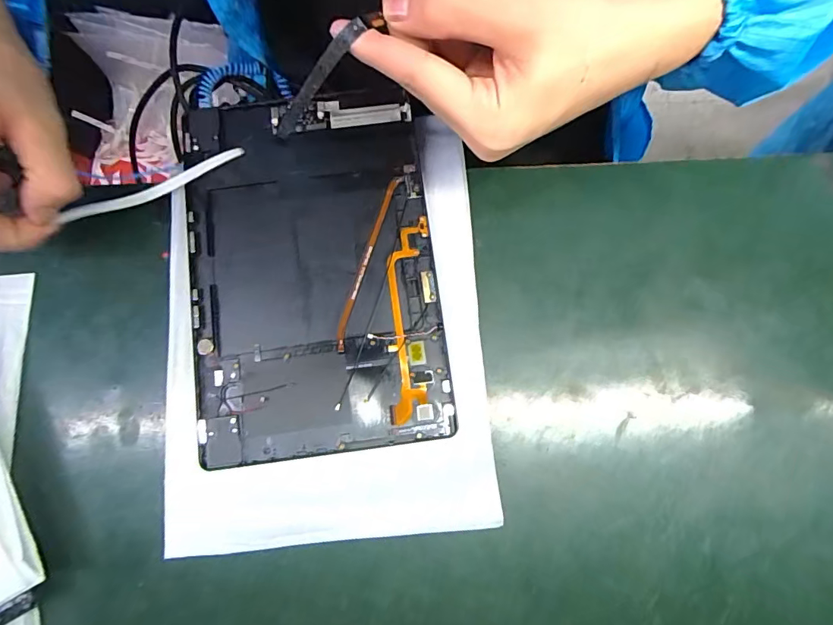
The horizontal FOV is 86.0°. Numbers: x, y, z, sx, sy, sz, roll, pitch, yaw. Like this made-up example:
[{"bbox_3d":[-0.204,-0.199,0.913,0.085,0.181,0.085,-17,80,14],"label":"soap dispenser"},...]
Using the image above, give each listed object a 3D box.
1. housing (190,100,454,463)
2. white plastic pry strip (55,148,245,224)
[{"bbox_3d":[-0.067,-0.030,0.287,0.154,0.005,0.232,-8,80,-1],"label":"housing"},{"bbox_3d":[-0.163,-0.081,0.285,0.110,0.018,0.007,-33,81,-22],"label":"white plastic pry strip"}]

